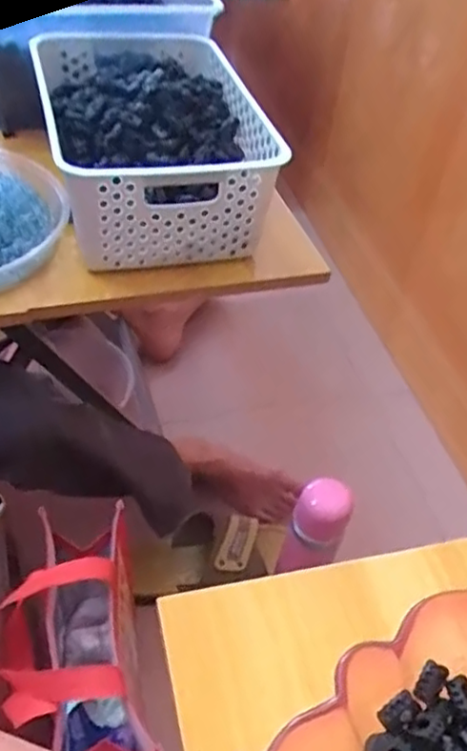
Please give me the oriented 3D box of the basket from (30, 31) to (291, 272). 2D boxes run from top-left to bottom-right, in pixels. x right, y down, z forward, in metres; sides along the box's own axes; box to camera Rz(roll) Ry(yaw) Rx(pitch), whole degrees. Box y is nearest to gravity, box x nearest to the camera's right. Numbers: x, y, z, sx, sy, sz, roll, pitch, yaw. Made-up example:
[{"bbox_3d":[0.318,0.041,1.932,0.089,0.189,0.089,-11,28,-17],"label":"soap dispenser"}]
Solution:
[{"bbox_3d":[-0.087,-0.246,0.669,0.201,0.120,0.300,-8,47,-15],"label":"basket"}]

